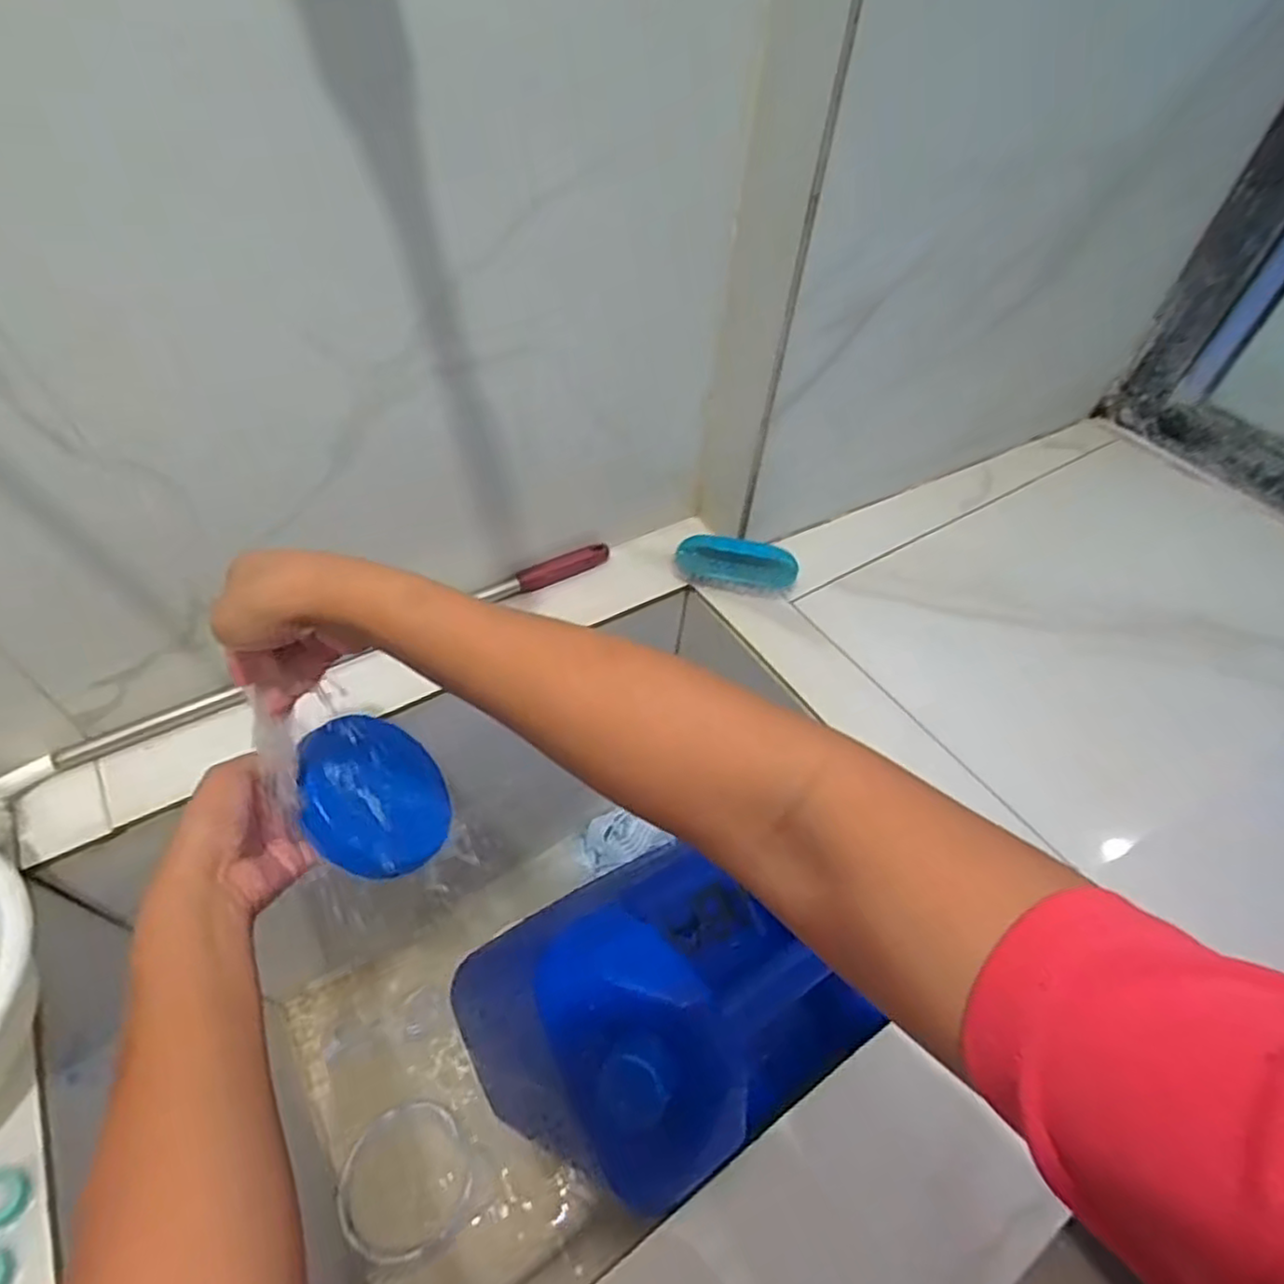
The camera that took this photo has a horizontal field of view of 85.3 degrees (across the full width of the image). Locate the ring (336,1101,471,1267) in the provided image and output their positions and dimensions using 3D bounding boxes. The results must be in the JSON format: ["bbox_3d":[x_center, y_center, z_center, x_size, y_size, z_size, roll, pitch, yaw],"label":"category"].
[{"bbox_3d":[-0.240,0.538,0.698,0.126,0.010,0.130,2,50,-3],"label":"ring"}]

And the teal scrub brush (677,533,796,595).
[{"bbox_3d":[0.096,-0.077,0.704,0.123,0.040,0.039,10,50,4],"label":"teal scrub brush"}]

